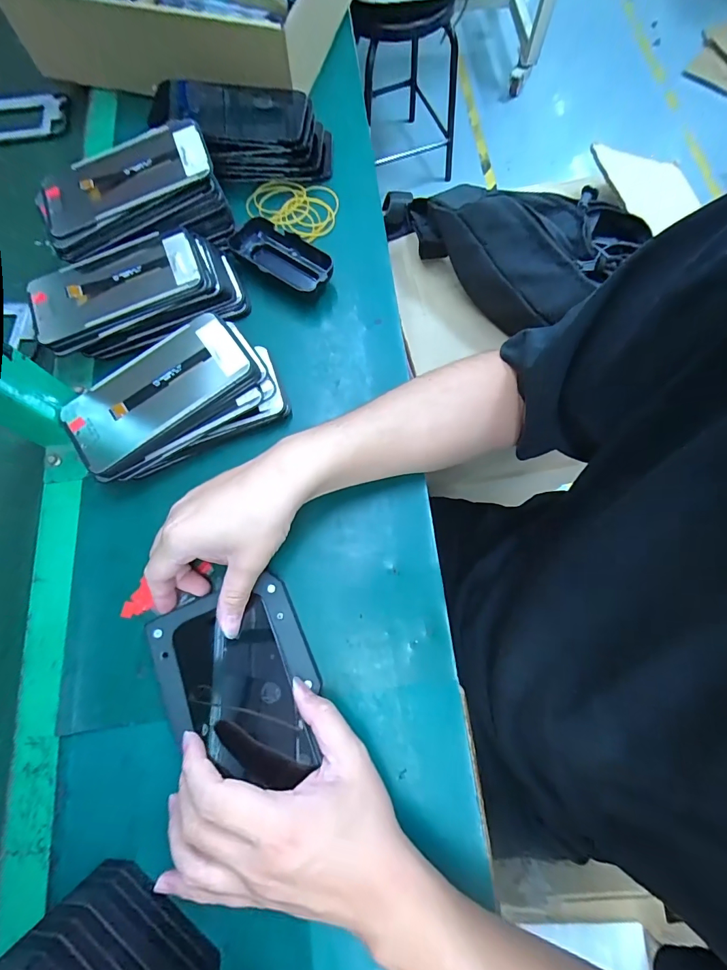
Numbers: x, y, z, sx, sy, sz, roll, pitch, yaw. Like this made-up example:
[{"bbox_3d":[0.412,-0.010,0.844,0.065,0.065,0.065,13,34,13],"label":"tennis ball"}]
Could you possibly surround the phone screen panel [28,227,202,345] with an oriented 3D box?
[{"bbox_3d":[-0.232,-0.189,0.385,0.155,0.011,0.078,-20,74,-6],"label":"phone screen panel"}]

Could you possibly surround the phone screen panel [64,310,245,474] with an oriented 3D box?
[{"bbox_3d":[-0.176,-0.080,0.352,0.154,0.008,0.073,-34,78,-3],"label":"phone screen panel"}]

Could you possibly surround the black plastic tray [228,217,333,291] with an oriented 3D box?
[{"bbox_3d":[-0.081,-0.237,0.432,0.116,0.030,0.037,32,77,11],"label":"black plastic tray"}]

